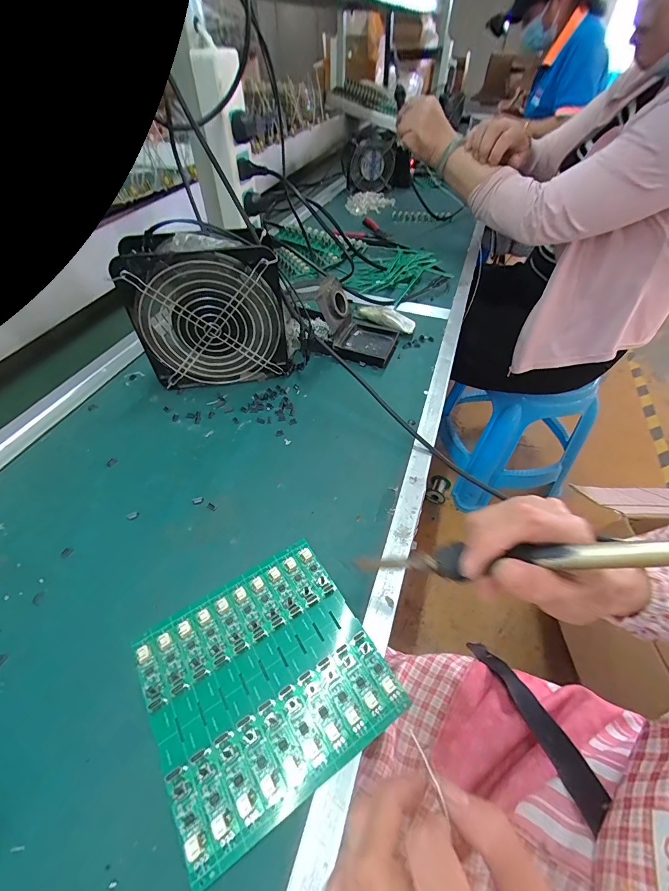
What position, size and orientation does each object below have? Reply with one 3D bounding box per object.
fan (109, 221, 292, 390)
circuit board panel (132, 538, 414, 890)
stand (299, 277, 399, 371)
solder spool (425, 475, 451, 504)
[{"bbox_3d":[-0.127,-0.144,0.394,0.159,0.155,0.057,-7,49,-5],"label":"fan"},{"bbox_3d":[-0.046,0.149,0.239,0.139,0.008,0.133,-27,54,-21],"label":"circuit board panel"},{"bbox_3d":[0.016,-0.163,0.465,0.128,0.070,0.082,13,51,12],"label":"stand"},{"bbox_3d":[0.339,0.150,1.191,0.064,0.057,0.086,20,52,17],"label":"solder spool"}]

